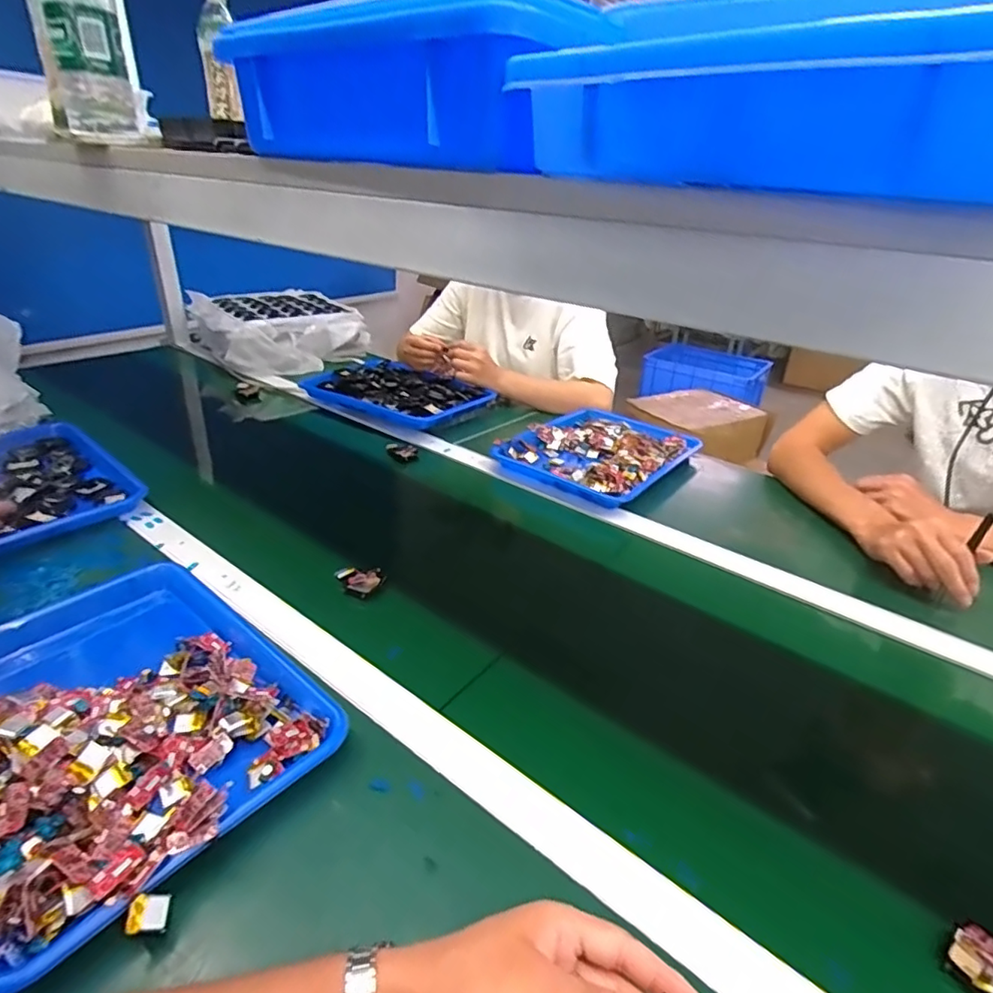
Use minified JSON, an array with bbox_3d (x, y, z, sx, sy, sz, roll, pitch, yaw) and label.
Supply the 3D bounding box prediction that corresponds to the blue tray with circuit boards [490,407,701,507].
[{"bbox_3d":[0.180,-0.081,1.002,0.248,0.030,0.309,23,35,32],"label":"blue tray with circuit boards"}]

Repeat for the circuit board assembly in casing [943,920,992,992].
[{"bbox_3d":[0.305,0.288,0.362,0.044,0.016,0.036,-19,36,-35],"label":"circuit board assembly in casing"}]

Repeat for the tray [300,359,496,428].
[{"bbox_3d":[-0.203,-0.214,1.171,0.333,0.043,0.213,22,34,30],"label":"tray"}]

